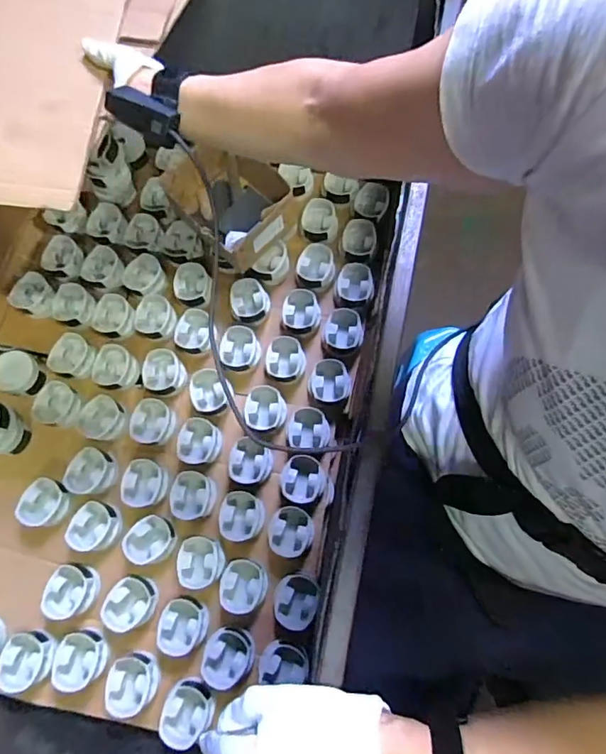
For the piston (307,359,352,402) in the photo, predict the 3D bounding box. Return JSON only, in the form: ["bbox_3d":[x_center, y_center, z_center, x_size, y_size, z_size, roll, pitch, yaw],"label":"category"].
[{"bbox_3d":[0.047,0.011,0.868,0.070,0.057,0.077,-1,74,1],"label":"piston"}]

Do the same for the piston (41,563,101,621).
[{"bbox_3d":[-0.366,0.339,0.763,0.079,0.041,0.082,0,74,2],"label":"piston"}]

